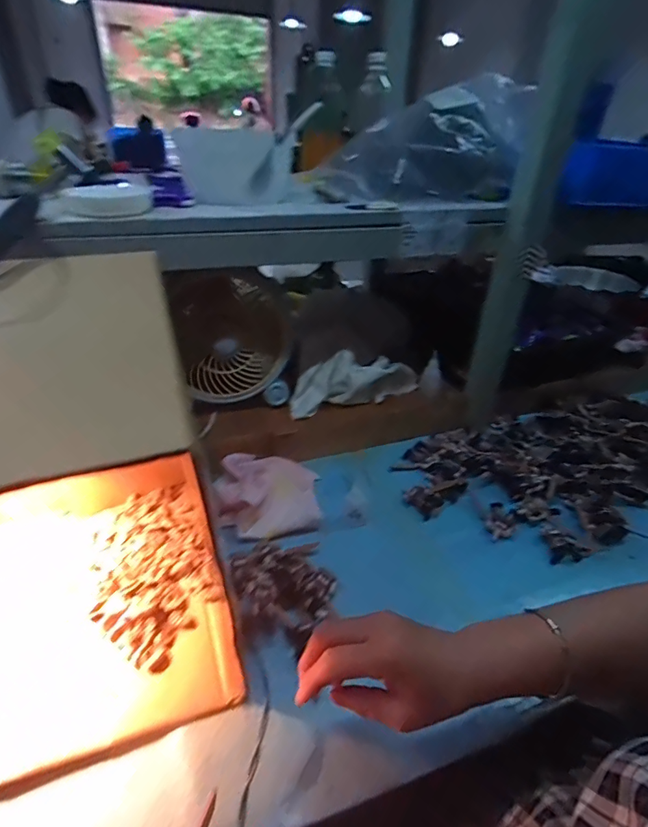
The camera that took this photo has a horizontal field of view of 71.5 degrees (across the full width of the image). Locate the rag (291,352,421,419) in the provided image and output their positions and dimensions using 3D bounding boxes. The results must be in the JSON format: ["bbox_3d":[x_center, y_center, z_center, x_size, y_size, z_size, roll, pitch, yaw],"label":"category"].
[{"bbox_3d":[0.052,-0.050,0.752,0.226,0.099,0.061,-13,37,-23],"label":"rag"}]

